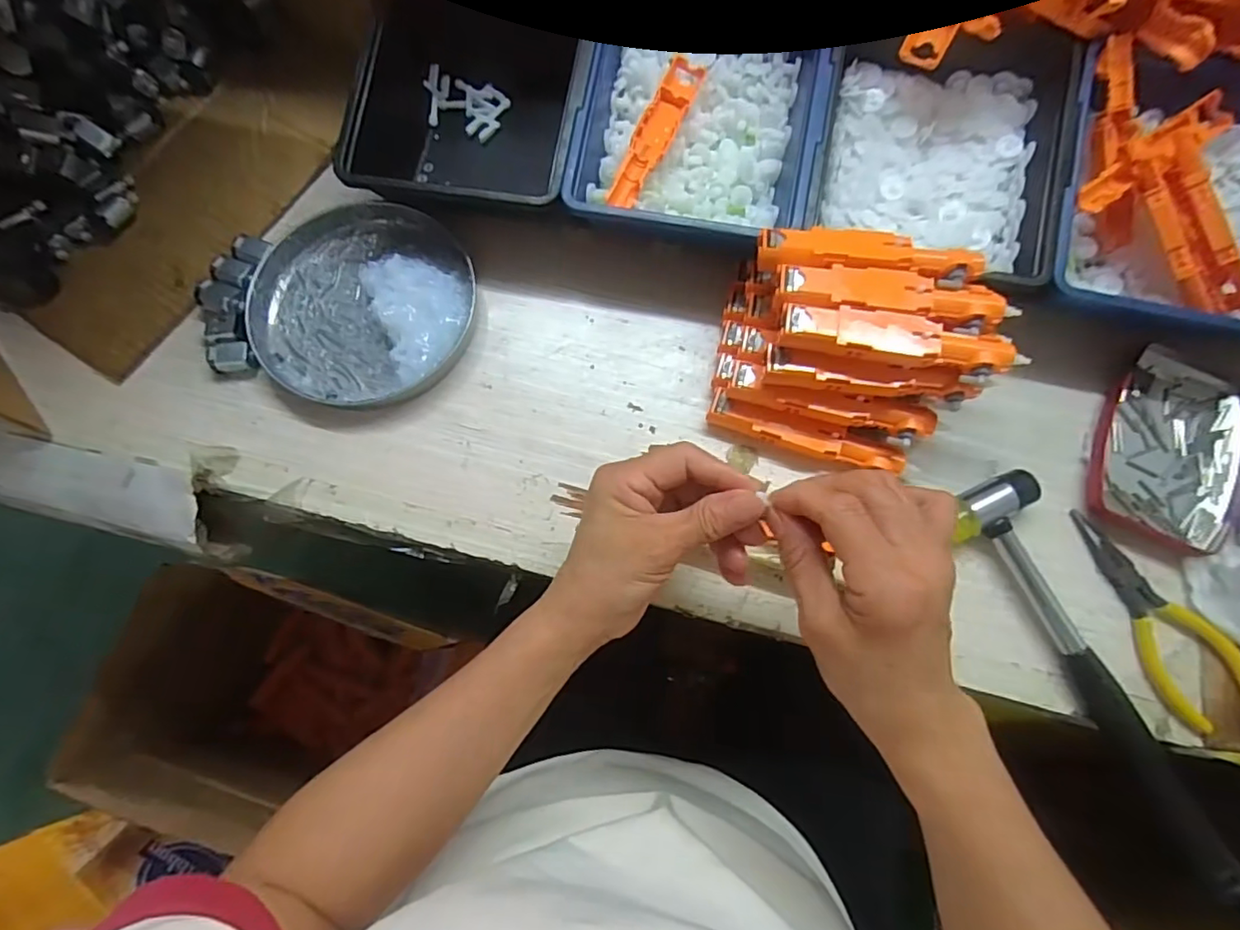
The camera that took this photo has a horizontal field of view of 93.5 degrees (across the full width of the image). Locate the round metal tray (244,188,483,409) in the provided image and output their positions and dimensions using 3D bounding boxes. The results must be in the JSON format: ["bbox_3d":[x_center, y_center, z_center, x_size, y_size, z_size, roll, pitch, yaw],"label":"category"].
[{"bbox_3d":[-0.171,-0.113,0.387,0.143,0.019,0.154,0,77,0],"label":"round metal tray"}]

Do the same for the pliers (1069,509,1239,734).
[{"bbox_3d":[0.313,0.083,0.334,0.047,0.012,0.126,-17,78,-3],"label":"pliers"}]

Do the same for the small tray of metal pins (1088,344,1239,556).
[{"bbox_3d":[0.339,-0.014,0.360,0.086,0.015,0.127,22,78,5],"label":"small tray of metal pins"}]

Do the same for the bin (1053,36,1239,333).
[{"bbox_3d":[0.336,-0.162,0.364,0.146,0.071,0.167,14,78,3],"label":"bin"}]

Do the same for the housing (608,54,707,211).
[{"bbox_3d":[0.022,-0.210,0.373,0.024,0.011,0.117,23,77,6],"label":"housing"}]

